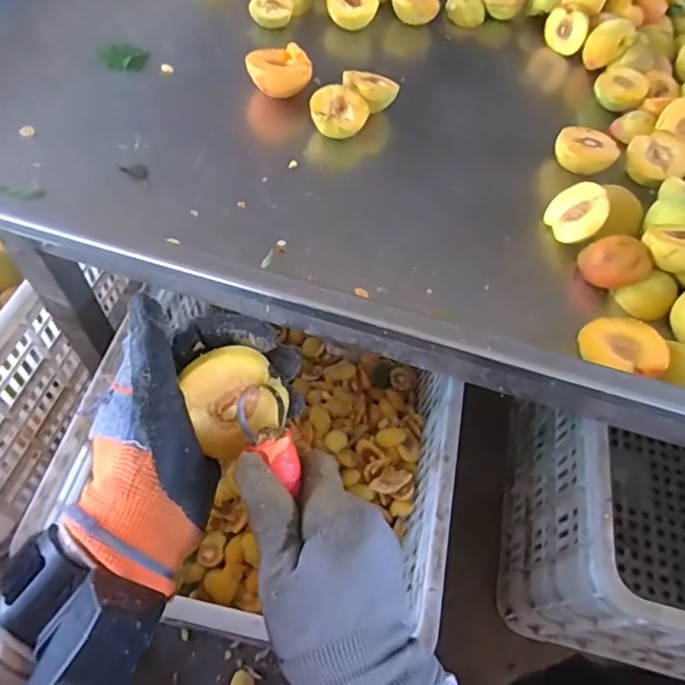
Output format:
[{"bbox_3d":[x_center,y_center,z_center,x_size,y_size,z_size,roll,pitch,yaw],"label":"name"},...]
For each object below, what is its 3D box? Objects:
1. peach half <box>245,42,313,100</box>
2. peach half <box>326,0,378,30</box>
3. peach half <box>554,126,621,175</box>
[{"bbox_3d":[-0.072,-0.303,0.587,0.072,0.033,0.059,-3,58,-10],"label":"peach half"},{"bbox_3d":[0.012,-0.427,0.667,0.061,0.034,0.045,6,58,-5],"label":"peach half"},{"bbox_3d":[0.264,-0.208,0.571,0.062,0.026,0.053,23,58,6],"label":"peach half"}]

